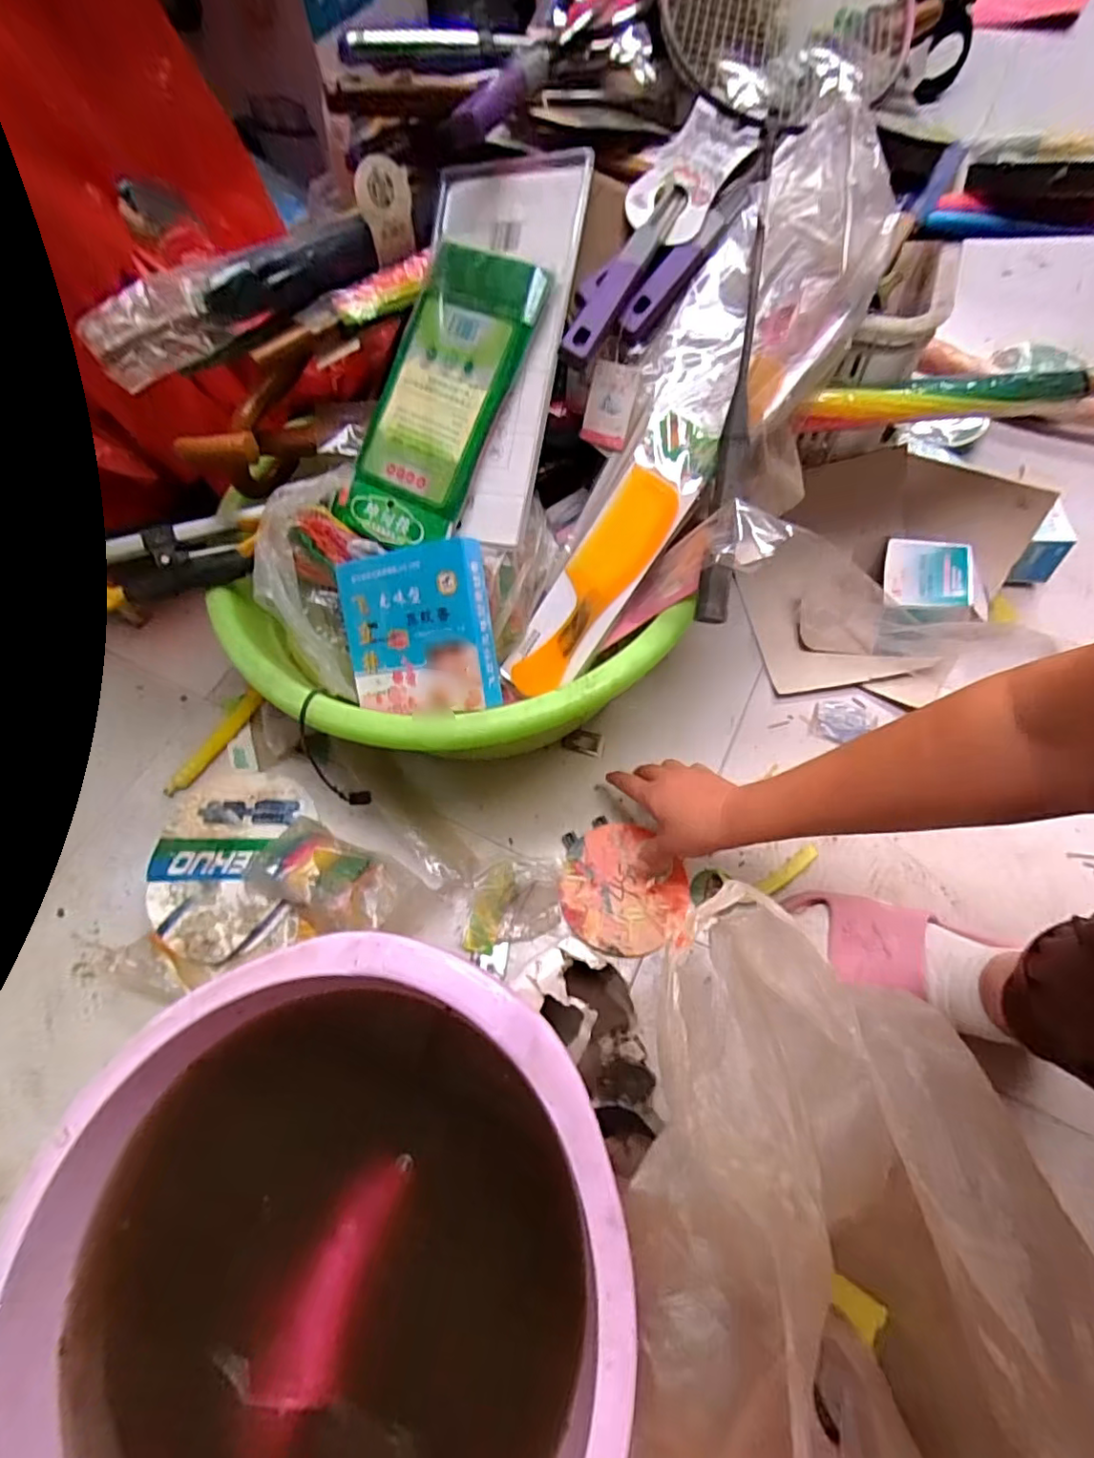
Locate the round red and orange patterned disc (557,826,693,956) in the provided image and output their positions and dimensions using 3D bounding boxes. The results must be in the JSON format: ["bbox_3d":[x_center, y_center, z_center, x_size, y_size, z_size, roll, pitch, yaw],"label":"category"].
[{"bbox_3d":[0.078,0.161,0.582,0.120,0.006,0.122,-2,63,3],"label":"round red and orange patterned disc"}]

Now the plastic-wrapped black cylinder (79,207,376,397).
[{"bbox_3d":[-0.236,-0.333,0.450,0.226,0.046,0.048,-31,66,-11],"label":"plastic-wrapped black cylinder"}]

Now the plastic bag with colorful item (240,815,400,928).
[{"bbox_3d":[-0.224,0.143,0.584,0.145,0.042,0.087,18,66,12],"label":"plastic bag with colorful item"}]

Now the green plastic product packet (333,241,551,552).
[{"bbox_3d":[-0.093,-0.265,0.481,0.112,0.034,0.231,33,104,18],"label":"green plastic product packet"}]

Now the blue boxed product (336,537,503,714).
[{"bbox_3d":[-0.111,-0.081,0.489,0.140,0.023,0.132,0,101,27],"label":"blue boxed product"}]

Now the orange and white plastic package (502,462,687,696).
[{"bbox_3d":[0.037,-0.120,0.501,0.057,0.008,0.208,32,100,-5],"label":"orange and white plastic package"}]

